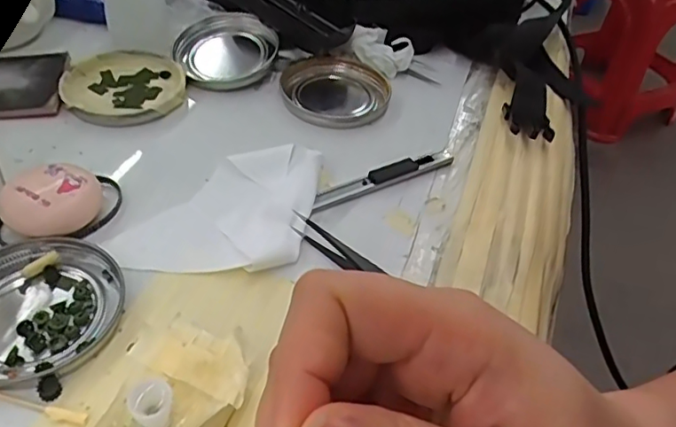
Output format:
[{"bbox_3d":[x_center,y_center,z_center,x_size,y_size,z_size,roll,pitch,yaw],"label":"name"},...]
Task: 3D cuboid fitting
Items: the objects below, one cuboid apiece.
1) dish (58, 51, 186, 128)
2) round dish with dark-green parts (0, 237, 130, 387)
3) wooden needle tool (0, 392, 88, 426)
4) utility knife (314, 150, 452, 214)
[{"bbox_3d":[-0.148,-0.087,0.391,0.081,0.011,0.077,-4,46,-11],"label":"dish"},{"bbox_3d":[-0.143,0.043,0.263,0.077,0.009,0.074,4,45,-4],"label":"round dish with dark-green parts"},{"bbox_3d":[-0.130,0.078,0.232,0.056,0.004,0.006,12,45,5],"label":"wooden needle tool"},{"bbox_3d":[0.030,-0.024,0.350,0.105,0.006,0.016,-19,51,-24],"label":"utility knife"}]

